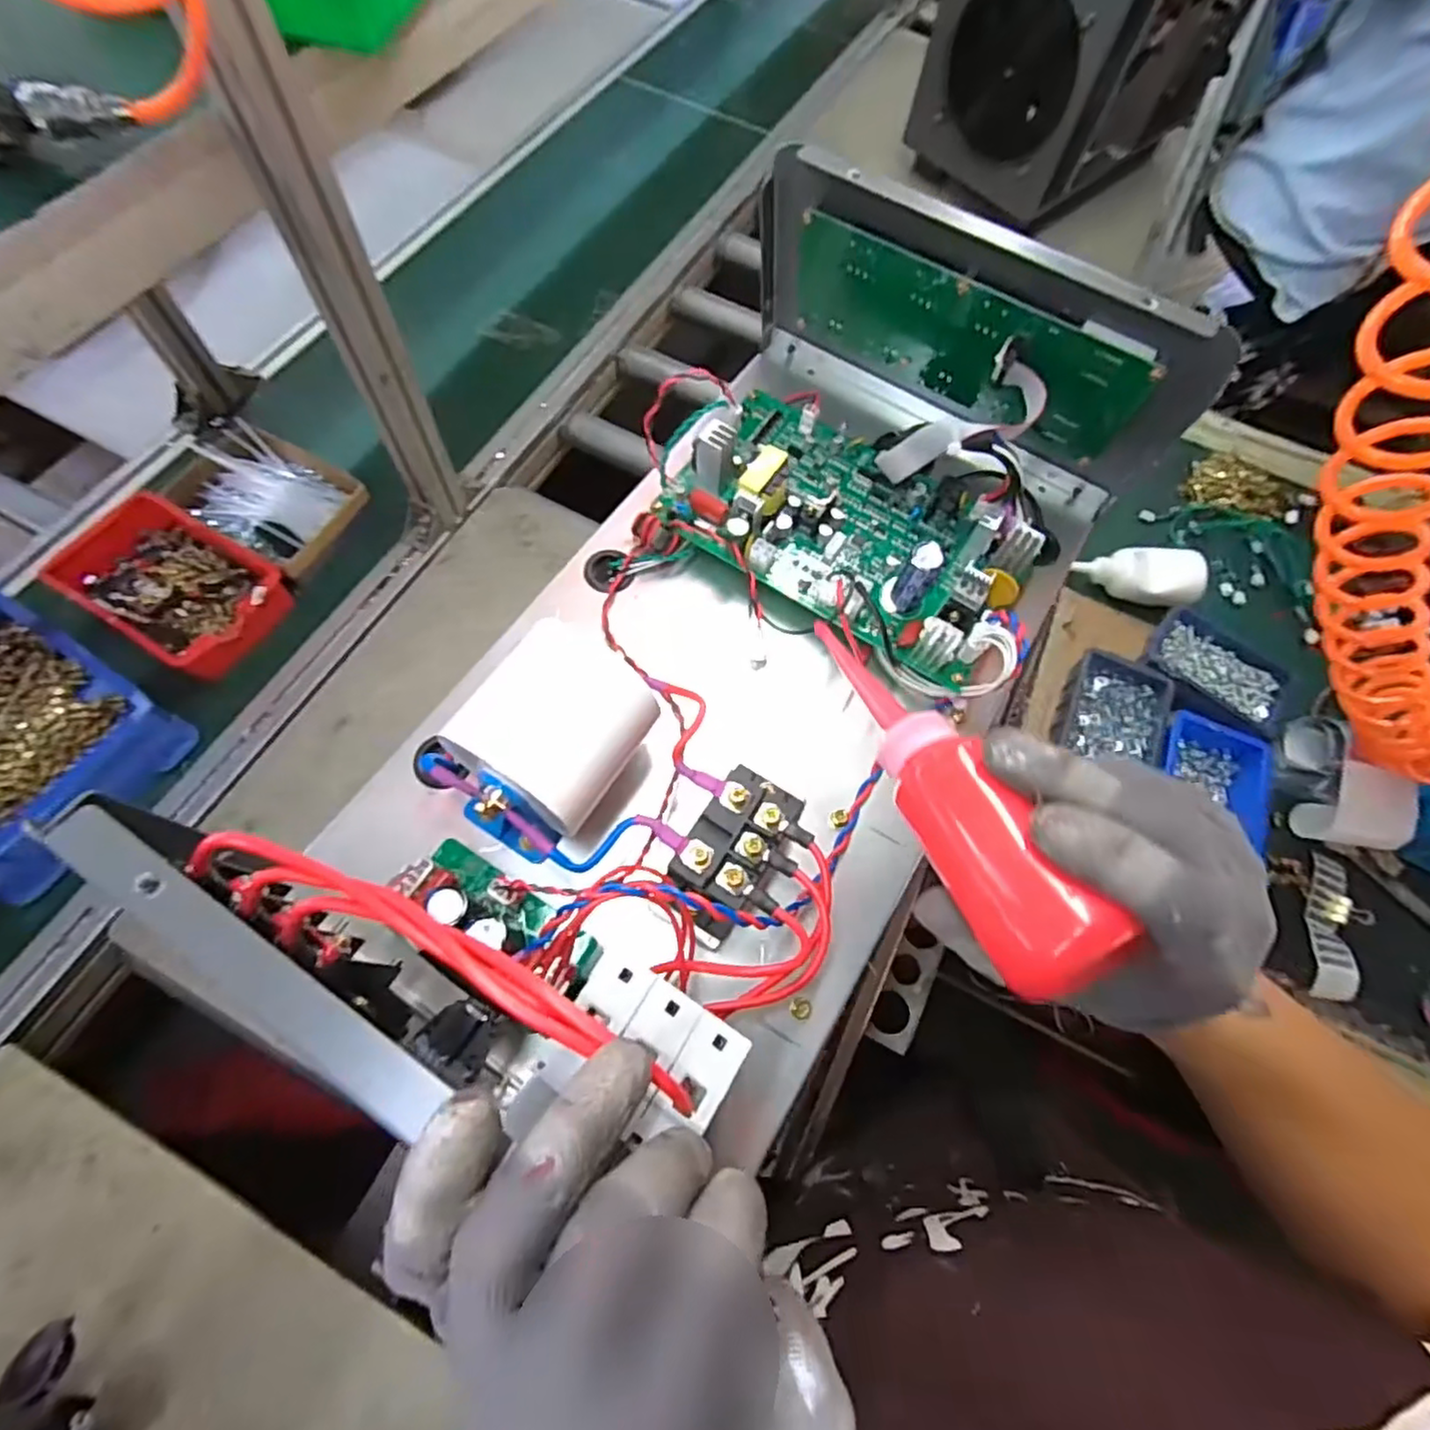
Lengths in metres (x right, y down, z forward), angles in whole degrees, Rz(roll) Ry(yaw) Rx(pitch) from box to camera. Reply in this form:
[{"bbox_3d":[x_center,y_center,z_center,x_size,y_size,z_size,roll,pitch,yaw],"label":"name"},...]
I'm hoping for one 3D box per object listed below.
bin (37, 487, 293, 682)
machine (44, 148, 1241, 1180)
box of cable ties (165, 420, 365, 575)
[{"bbox_3d":[-0.569,-0.132,0.716,0.222,0.067,0.138,29,67,10],"label":"bin"},{"bbox_3d":[0.028,-0.060,0.327,0.251,0.146,0.471,33,67,11],"label":"machine"},{"bbox_3d":[-0.511,-0.245,0.774,0.202,0.057,0.142,25,66,8],"label":"box of cable ties"}]

